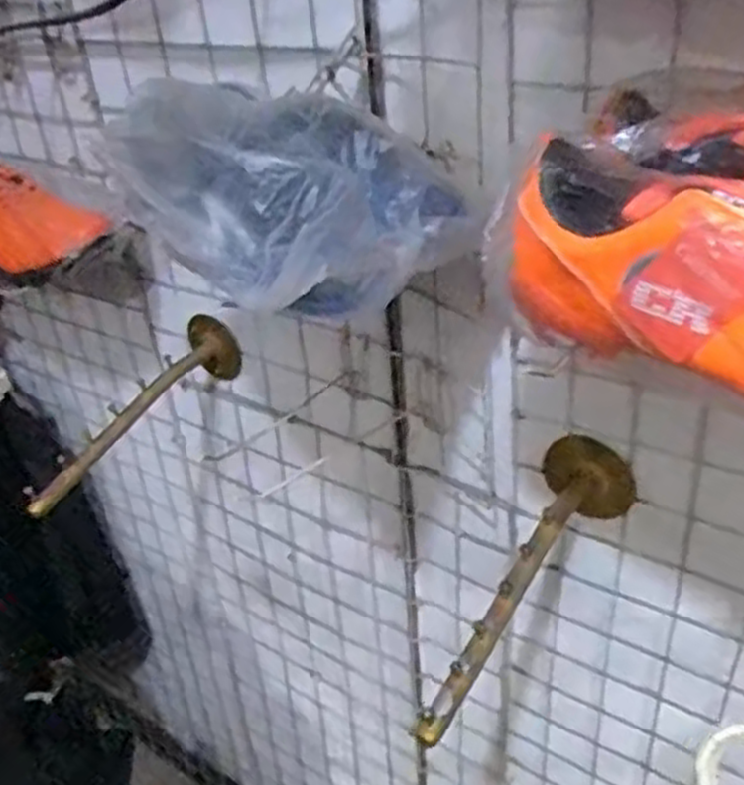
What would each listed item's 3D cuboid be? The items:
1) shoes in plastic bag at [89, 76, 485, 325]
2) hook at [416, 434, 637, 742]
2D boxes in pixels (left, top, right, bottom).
[{"bbox_3d":[-0.051,-0.116,0.452,0.136,0.095,0.184,-31,42,-33],"label":"shoes in plastic bag"},{"bbox_3d":[0.112,0.130,0.540,0.069,0.063,0.247,16,39,27],"label":"hook"}]

